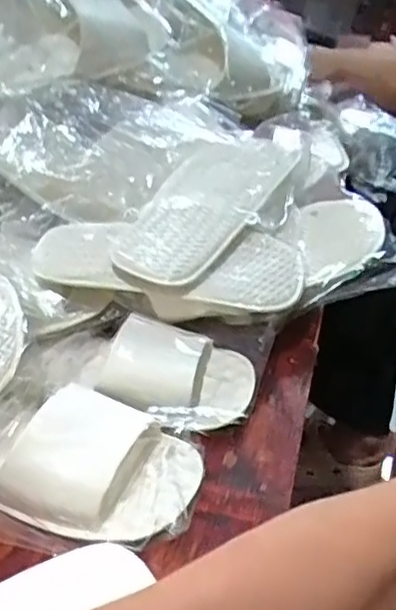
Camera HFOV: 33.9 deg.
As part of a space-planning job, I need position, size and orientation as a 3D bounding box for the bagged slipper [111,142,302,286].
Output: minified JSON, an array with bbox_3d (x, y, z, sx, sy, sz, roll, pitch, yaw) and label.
[{"bbox_3d":[0.007,-0.094,0.576,0.086,0.030,0.212,17,39,27],"label":"bagged slipper"}]

